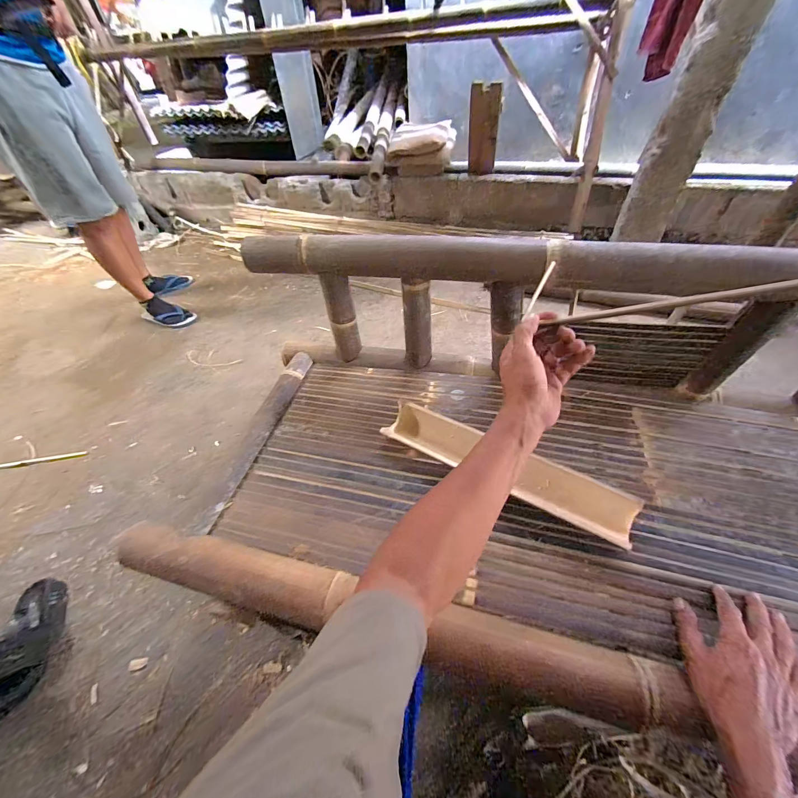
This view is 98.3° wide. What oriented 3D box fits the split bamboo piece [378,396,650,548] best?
[{"bbox_3d":[0.172,0.112,0.594,0.422,0.055,0.091,23,54,23],"label":"split bamboo piece"}]

